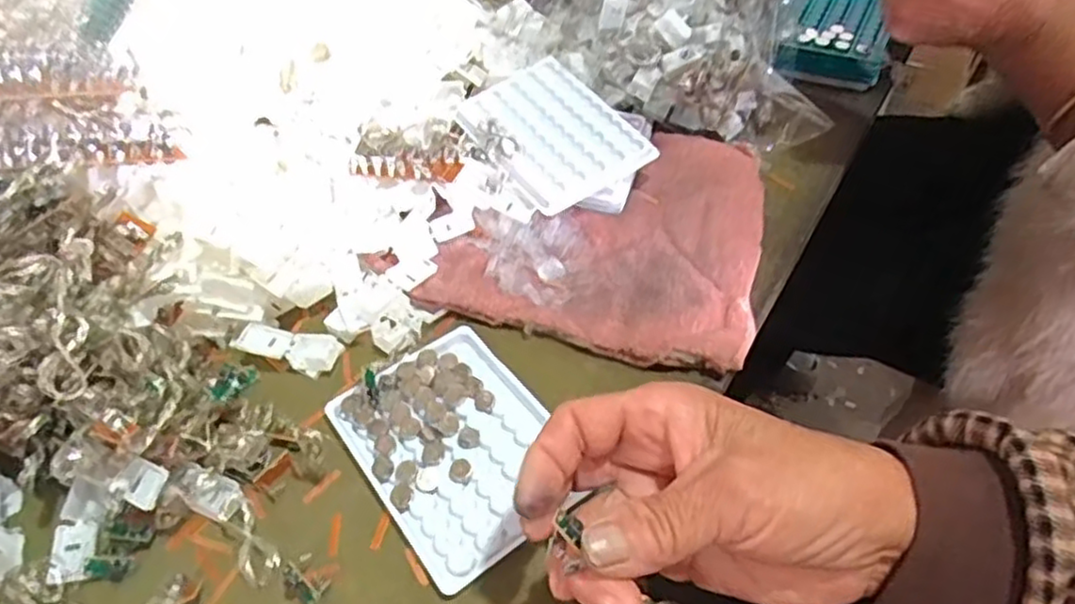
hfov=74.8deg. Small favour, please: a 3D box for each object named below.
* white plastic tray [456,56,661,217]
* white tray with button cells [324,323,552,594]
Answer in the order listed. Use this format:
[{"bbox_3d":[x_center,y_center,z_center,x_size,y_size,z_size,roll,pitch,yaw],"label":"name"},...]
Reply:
[{"bbox_3d":[0.011,-0.123,0.495,0.095,0.012,0.127,-31,59,-14],"label":"white plastic tray"},{"bbox_3d":[-0.043,0.073,0.368,0.095,0.008,0.127,-31,54,-22],"label":"white tray with button cells"}]

